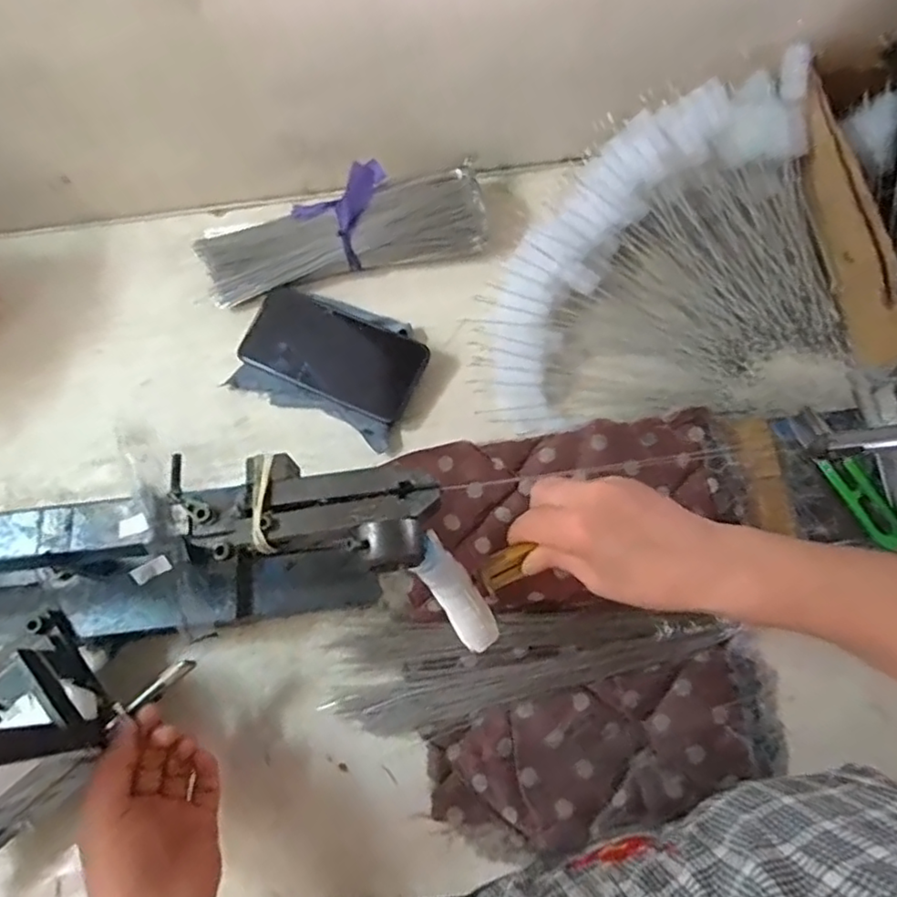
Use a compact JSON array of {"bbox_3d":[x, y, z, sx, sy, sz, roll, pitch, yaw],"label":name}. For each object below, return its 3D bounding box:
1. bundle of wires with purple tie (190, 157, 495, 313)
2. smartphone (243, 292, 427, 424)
[{"bbox_3d":[-0.096,-0.196,0.564,0.254,0.062,0.076,-11,70,-2],"label":"bundle of wires with purple tie"},{"bbox_3d":[-0.102,-0.085,0.552,0.155,0.012,0.076,24,88,5],"label":"smartphone"}]

